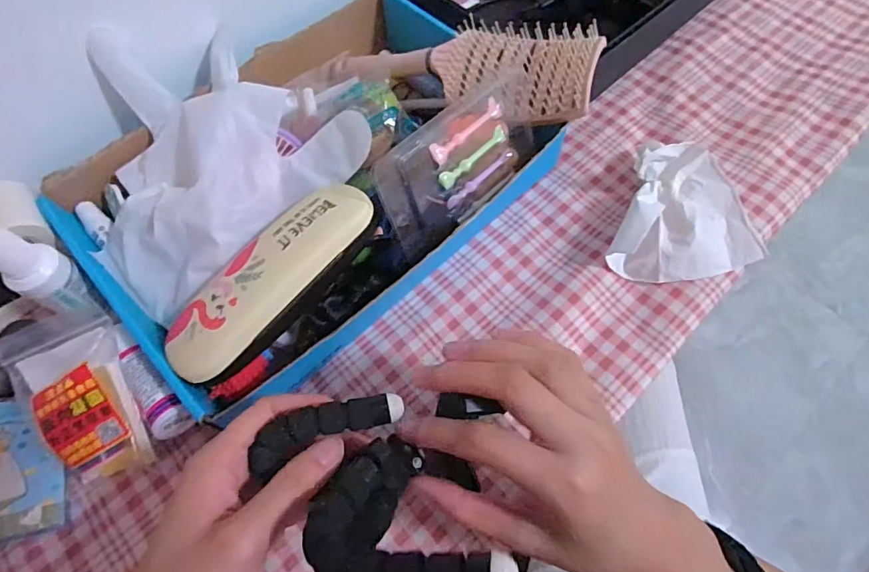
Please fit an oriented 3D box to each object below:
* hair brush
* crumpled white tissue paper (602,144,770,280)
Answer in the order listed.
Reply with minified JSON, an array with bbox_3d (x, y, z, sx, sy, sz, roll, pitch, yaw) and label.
[{"bbox_3d":[0.018,-0.173,0.380,0.207,0.035,0.073,10,64,15],"label":"hair brush"},{"bbox_3d":[0.190,-0.050,0.367,0.106,0.044,0.104,13,65,7],"label":"crumpled white tissue paper"}]

